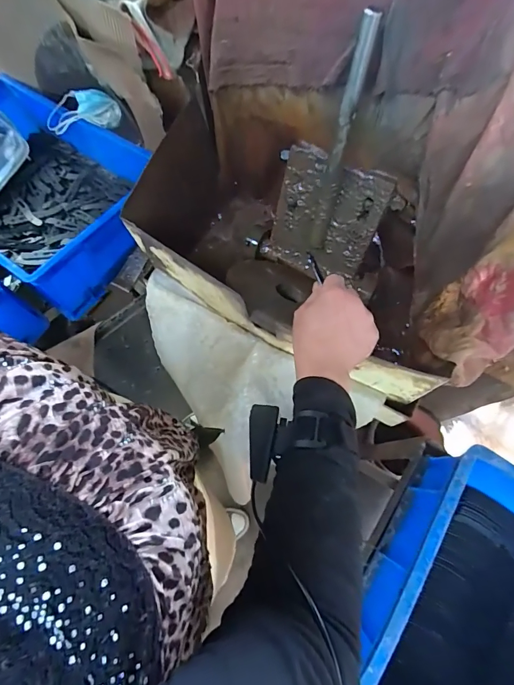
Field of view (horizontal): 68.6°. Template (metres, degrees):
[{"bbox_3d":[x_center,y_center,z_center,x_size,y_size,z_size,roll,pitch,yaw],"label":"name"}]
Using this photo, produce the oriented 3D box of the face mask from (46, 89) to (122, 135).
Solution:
[{"bbox_3d":[-0.309,-0.405,0.660,0.132,0.045,0.050,-8,71,-1],"label":"face mask"}]

